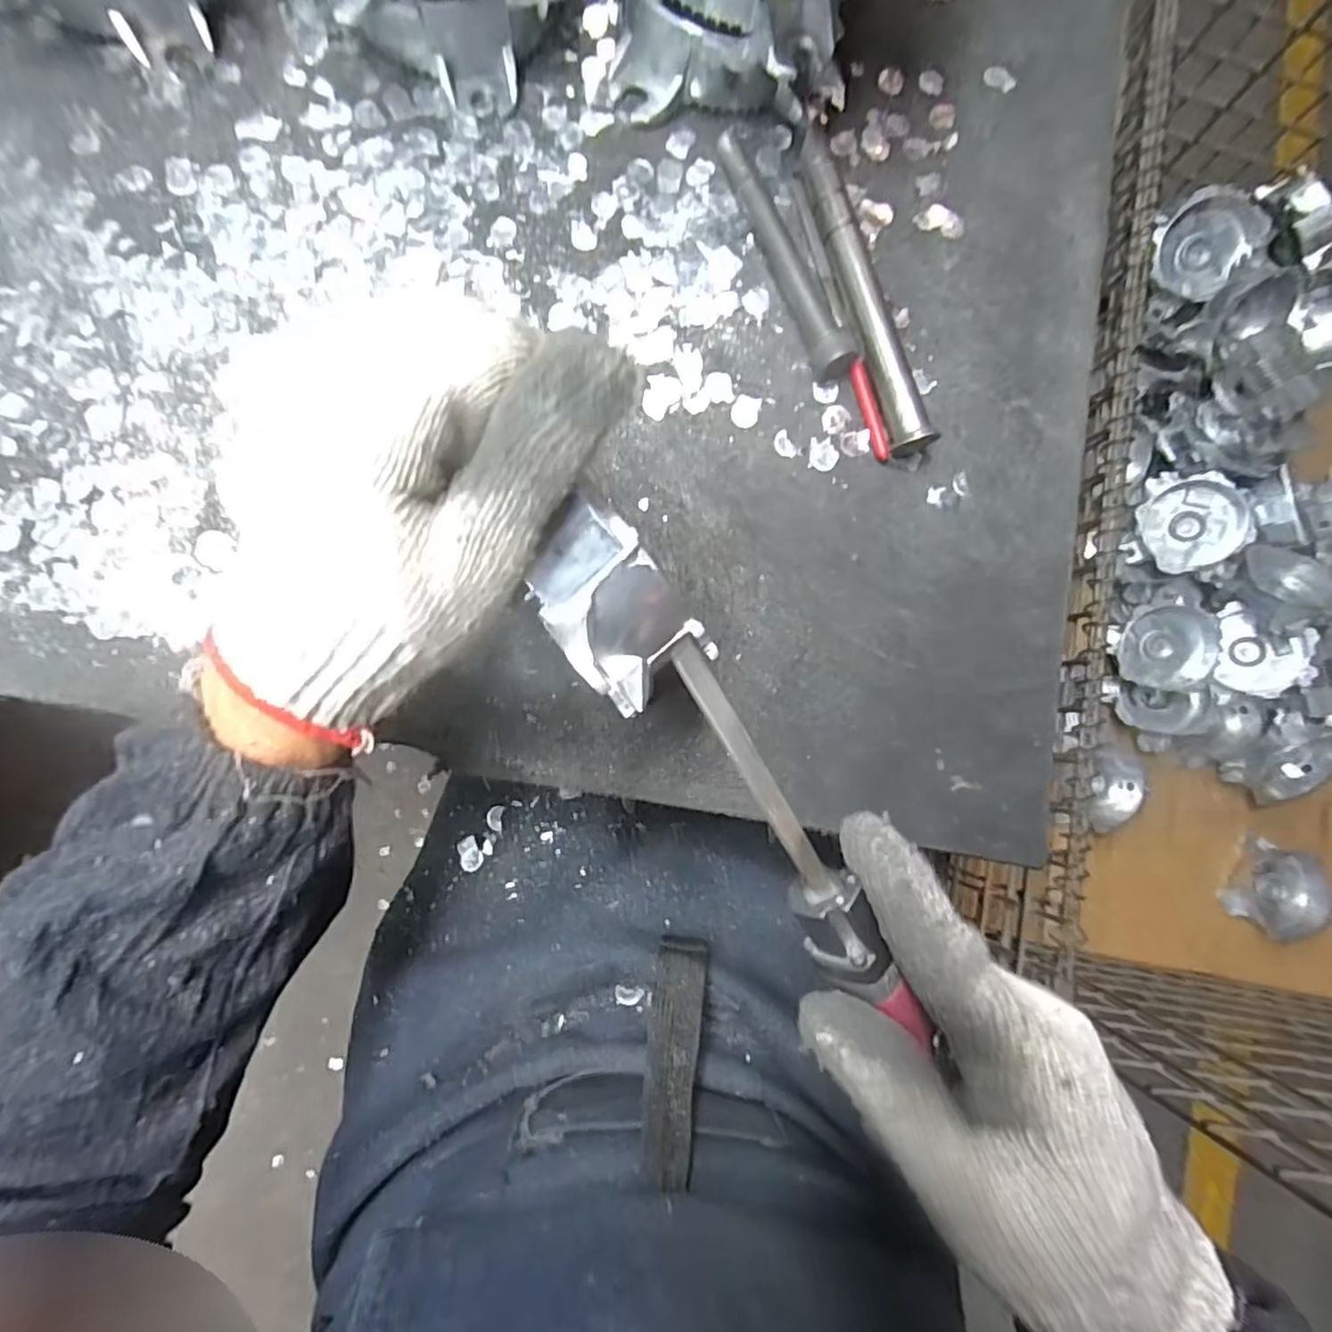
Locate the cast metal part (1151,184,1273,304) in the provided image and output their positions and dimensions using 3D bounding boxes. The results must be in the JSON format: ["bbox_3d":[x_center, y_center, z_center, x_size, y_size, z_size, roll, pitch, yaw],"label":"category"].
[{"bbox_3d":[0.751,-0.591,0.907,0.124,0.062,0.123,1,83,-4],"label":"cast metal part"}]

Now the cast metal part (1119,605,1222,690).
[{"bbox_3d":[0.723,-0.026,0.946,0.116,0.029,0.116,3,97,27],"label":"cast metal part"}]

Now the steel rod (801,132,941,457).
[{"bbox_3d":[0.108,-0.204,0.364,0.019,0.021,0.182,-16,84,-6],"label":"steel rod"}]

